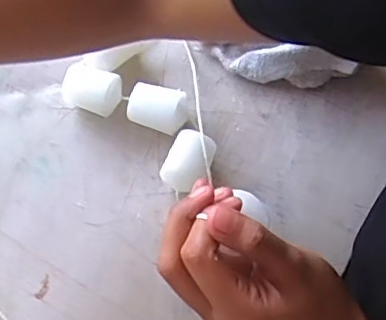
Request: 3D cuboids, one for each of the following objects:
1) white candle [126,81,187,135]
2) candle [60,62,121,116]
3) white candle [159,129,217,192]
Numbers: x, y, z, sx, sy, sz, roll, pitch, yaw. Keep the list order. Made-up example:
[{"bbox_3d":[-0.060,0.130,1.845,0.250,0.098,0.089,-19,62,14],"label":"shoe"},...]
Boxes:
[{"bbox_3d":[-0.030,-0.043,0.496,0.050,0.030,0.033,14,72,2],"label":"white candle"},{"bbox_3d":[-0.088,-0.061,0.504,0.050,0.031,0.034,22,72,5],"label":"candle"},{"bbox_3d":[-0.005,0.001,0.479,0.040,0.035,0.050,23,72,5],"label":"white candle"}]

